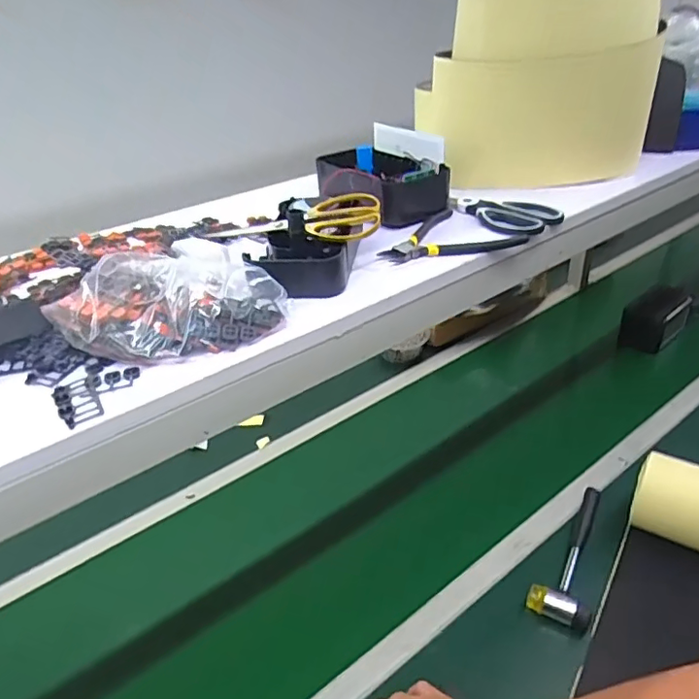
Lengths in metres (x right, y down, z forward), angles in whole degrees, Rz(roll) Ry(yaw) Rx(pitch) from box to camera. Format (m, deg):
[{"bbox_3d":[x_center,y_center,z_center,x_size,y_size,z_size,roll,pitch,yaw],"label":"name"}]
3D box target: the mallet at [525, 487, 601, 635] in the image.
[{"bbox_3d":[0.335,0.300,0.850,0.082,0.031,0.251,12,35,25],"label":"mallet"}]

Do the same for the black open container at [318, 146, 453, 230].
[{"bbox_3d":[0.036,-0.210,0.706,0.122,0.075,0.162,-15,33,-15],"label":"black open container"}]

